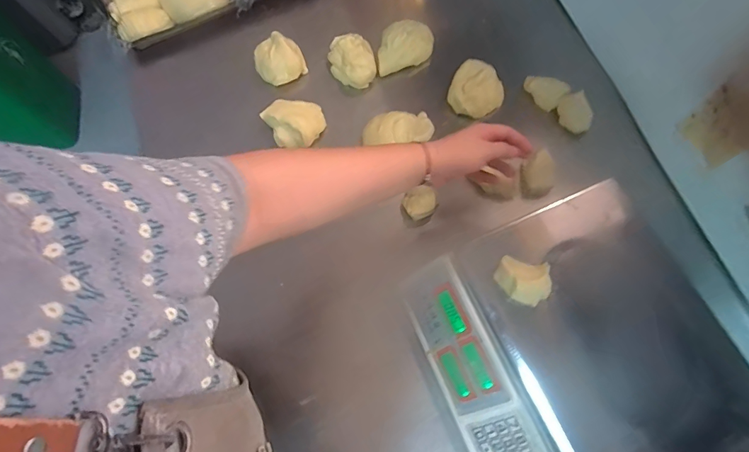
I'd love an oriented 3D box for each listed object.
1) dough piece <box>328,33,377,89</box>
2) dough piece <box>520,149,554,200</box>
[{"bbox_3d":[-0.044,-0.315,0.765,0.084,0.052,0.109,-10,73,0],"label":"dough piece"},{"bbox_3d":[0.257,-0.077,0.630,0.047,0.053,0.066,6,67,6],"label":"dough piece"}]

